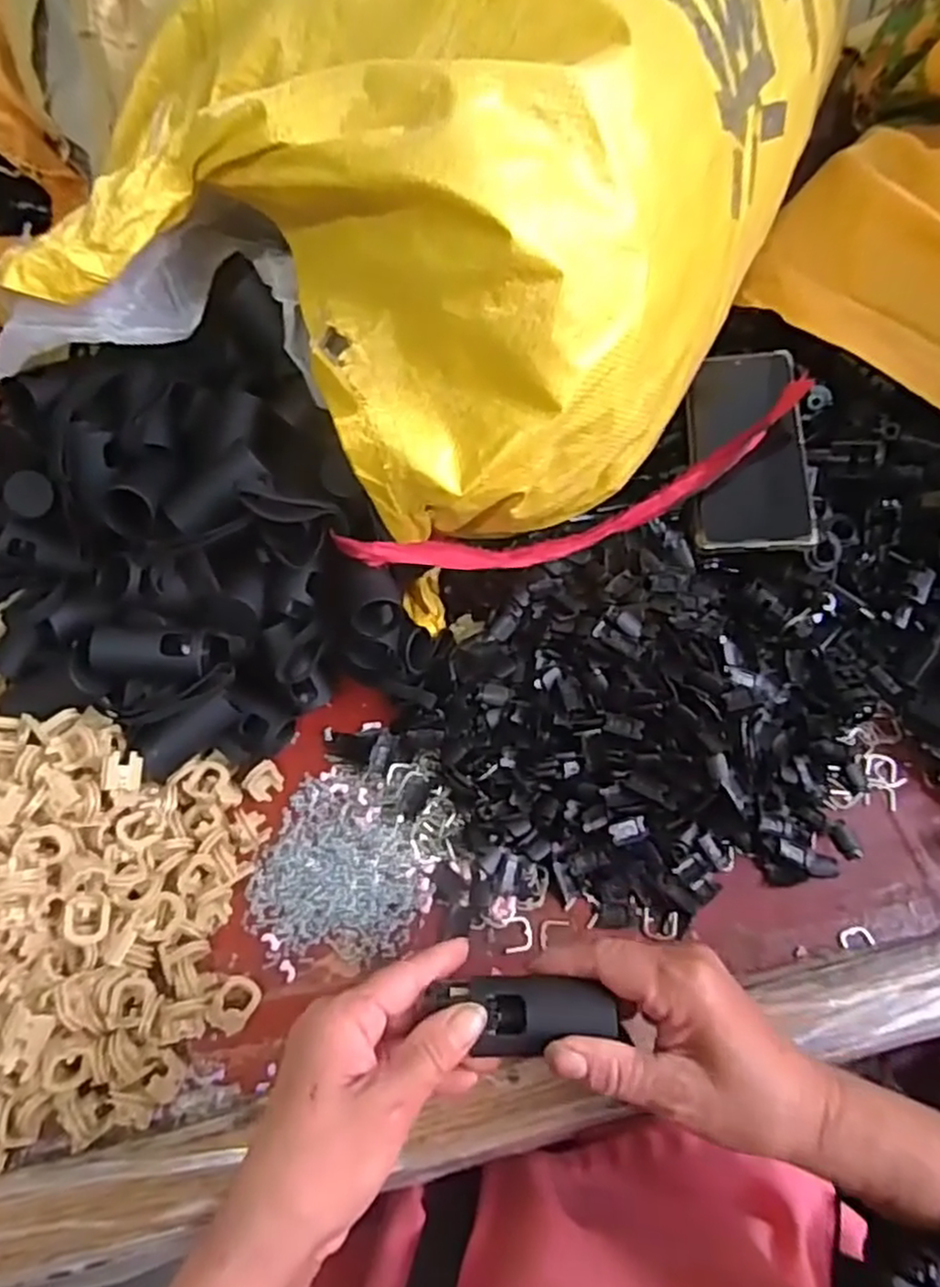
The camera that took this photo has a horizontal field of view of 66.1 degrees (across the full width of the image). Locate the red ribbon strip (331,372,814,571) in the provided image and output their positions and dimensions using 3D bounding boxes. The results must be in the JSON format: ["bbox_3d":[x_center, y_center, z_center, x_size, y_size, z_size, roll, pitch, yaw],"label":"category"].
[{"bbox_3d":[0.084,-0.097,0.487,0.341,0.065,0.037,-20,63,-12],"label":"red ribbon strip"}]

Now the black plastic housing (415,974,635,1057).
[{"bbox_3d":[0.023,0.156,0.302,0.083,0.017,0.028,4,60,0],"label":"black plastic housing"}]

